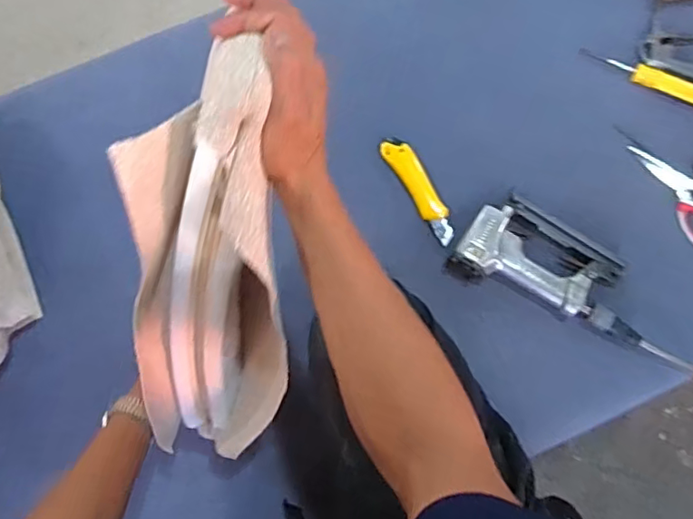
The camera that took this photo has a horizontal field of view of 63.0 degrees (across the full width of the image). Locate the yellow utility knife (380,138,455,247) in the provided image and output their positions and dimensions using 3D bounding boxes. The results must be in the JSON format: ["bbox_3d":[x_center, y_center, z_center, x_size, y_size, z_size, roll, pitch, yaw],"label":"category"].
[{"bbox_3d":[0.102,-0.098,0.773,0.036,0.018,0.164,-31,77,-6],"label":"yellow utility knife"}]

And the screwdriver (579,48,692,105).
[{"bbox_3d":[0.427,-0.261,0.794,0.192,0.033,0.028,31,79,9],"label":"screwdriver"}]

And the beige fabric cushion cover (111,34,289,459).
[{"bbox_3d":[-0.103,0.035,0.475,0.113,0.400,0.091,15,40,5],"label":"beige fabric cushion cover"}]

